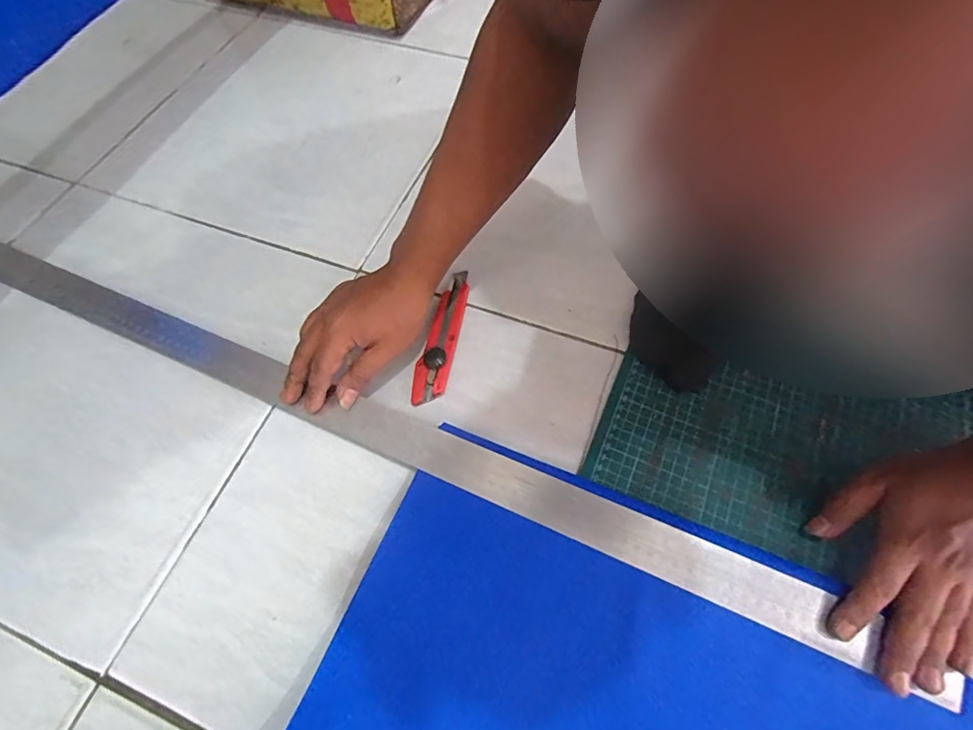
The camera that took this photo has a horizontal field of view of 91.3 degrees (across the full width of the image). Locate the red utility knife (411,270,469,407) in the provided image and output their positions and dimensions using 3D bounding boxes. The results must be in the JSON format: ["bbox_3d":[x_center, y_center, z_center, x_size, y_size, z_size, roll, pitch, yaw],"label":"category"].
[{"bbox_3d":[-0.043,-0.032,0.467,0.032,0.018,0.147,10,63,7],"label":"red utility knife"}]

